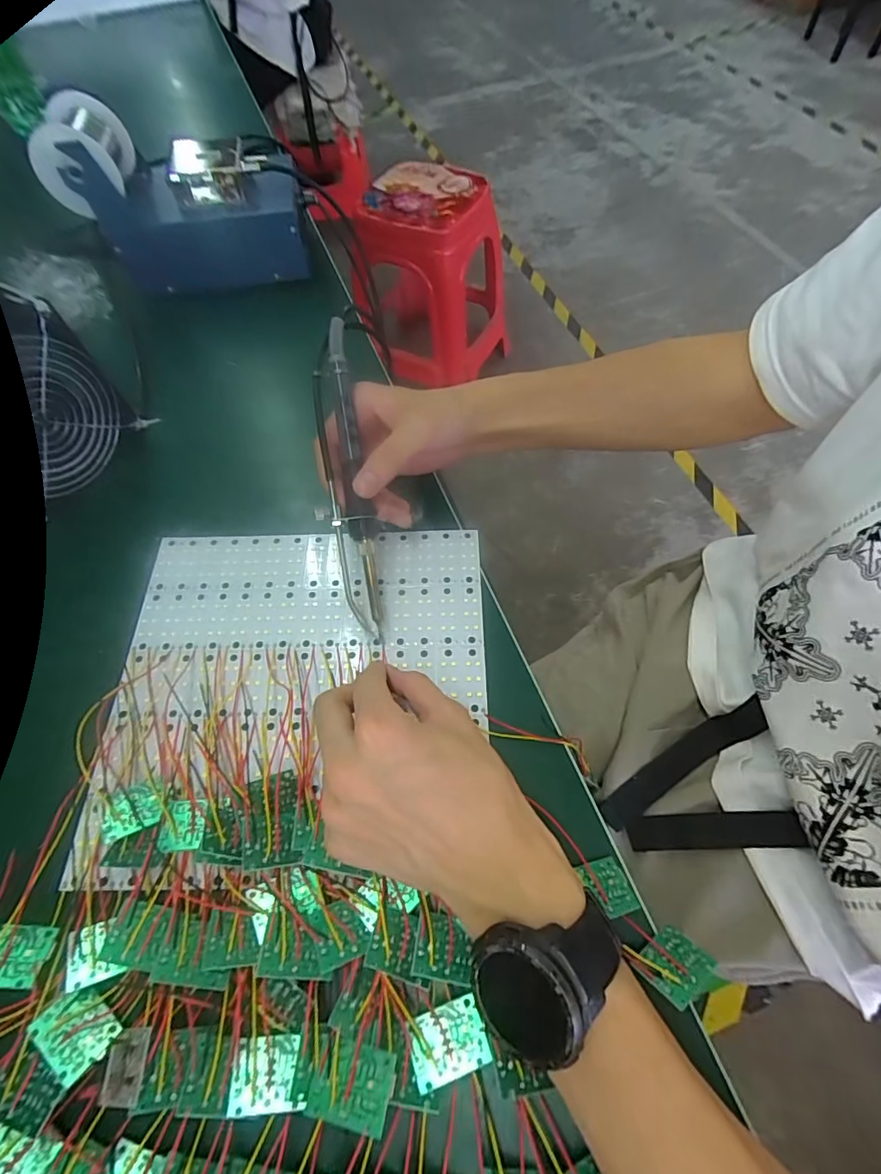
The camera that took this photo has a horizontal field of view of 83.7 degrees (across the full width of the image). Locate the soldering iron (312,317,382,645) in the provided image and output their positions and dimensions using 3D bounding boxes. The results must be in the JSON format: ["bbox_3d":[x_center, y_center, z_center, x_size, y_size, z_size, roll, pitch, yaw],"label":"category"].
[{"bbox_3d":[-0.063,-0.069,0.322,0.033,0.019,0.208,-8,90,-3],"label":"soldering iron"}]

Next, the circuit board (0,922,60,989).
[{"bbox_3d":[-0.218,0.186,0.249,0.037,0.004,0.026,12,42,-9],"label":"circuit board"}]

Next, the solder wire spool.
[{"bbox_3d":[-0.314,-0.383,0.431,0.067,0.058,0.070,-7,62,-2],"label":"solder wire spool"}]

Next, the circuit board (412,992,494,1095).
[{"bbox_3d":[0.004,0.208,0.225,0.033,0.004,0.025,-19,52,-8],"label":"circuit board"}]

